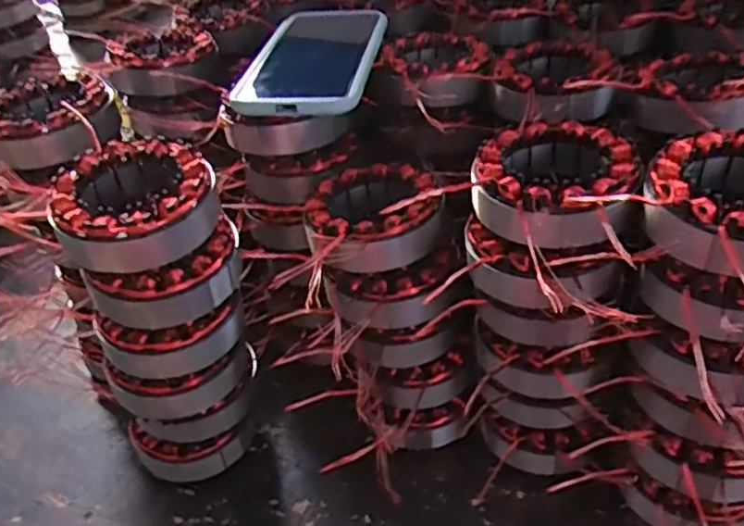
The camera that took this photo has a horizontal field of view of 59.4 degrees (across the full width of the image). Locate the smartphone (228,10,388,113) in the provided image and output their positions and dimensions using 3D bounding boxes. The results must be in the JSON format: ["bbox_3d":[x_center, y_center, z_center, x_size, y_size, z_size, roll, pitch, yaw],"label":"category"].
[{"bbox_3d":[-0.041,-0.147,0.466,0.087,0.011,0.163,1,39,11],"label":"smartphone"}]

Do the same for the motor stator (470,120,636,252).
[{"bbox_3d":[0.099,-0.041,0.354,0.080,0.033,0.088,-5,38,4],"label":"motor stator"}]

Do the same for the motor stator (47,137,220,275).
[{"bbox_3d":[-0.129,-0.034,0.365,0.083,0.039,0.080,-14,39,-7],"label":"motor stator"}]

